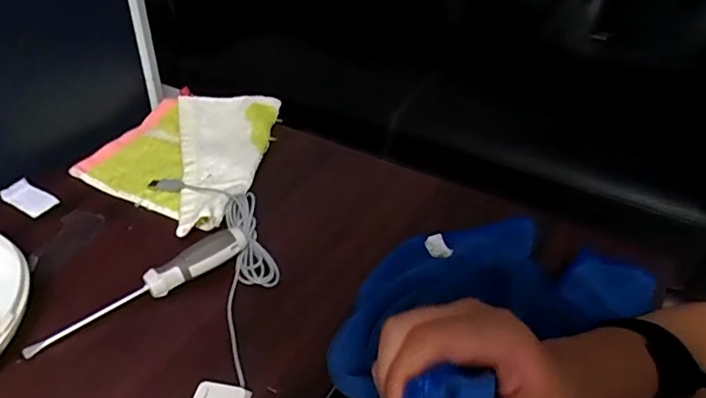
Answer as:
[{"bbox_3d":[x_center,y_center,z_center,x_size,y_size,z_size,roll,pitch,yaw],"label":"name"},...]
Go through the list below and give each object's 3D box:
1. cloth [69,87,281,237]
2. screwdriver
[{"bbox_3d":[-0.174,-0.058,0.586,0.179,0.023,0.225,16,39,16],"label":"cloth"},{"bbox_3d":[-0.166,0.068,0.417,0.173,0.028,0.023,-23,45,-31],"label":"screwdriver"}]

